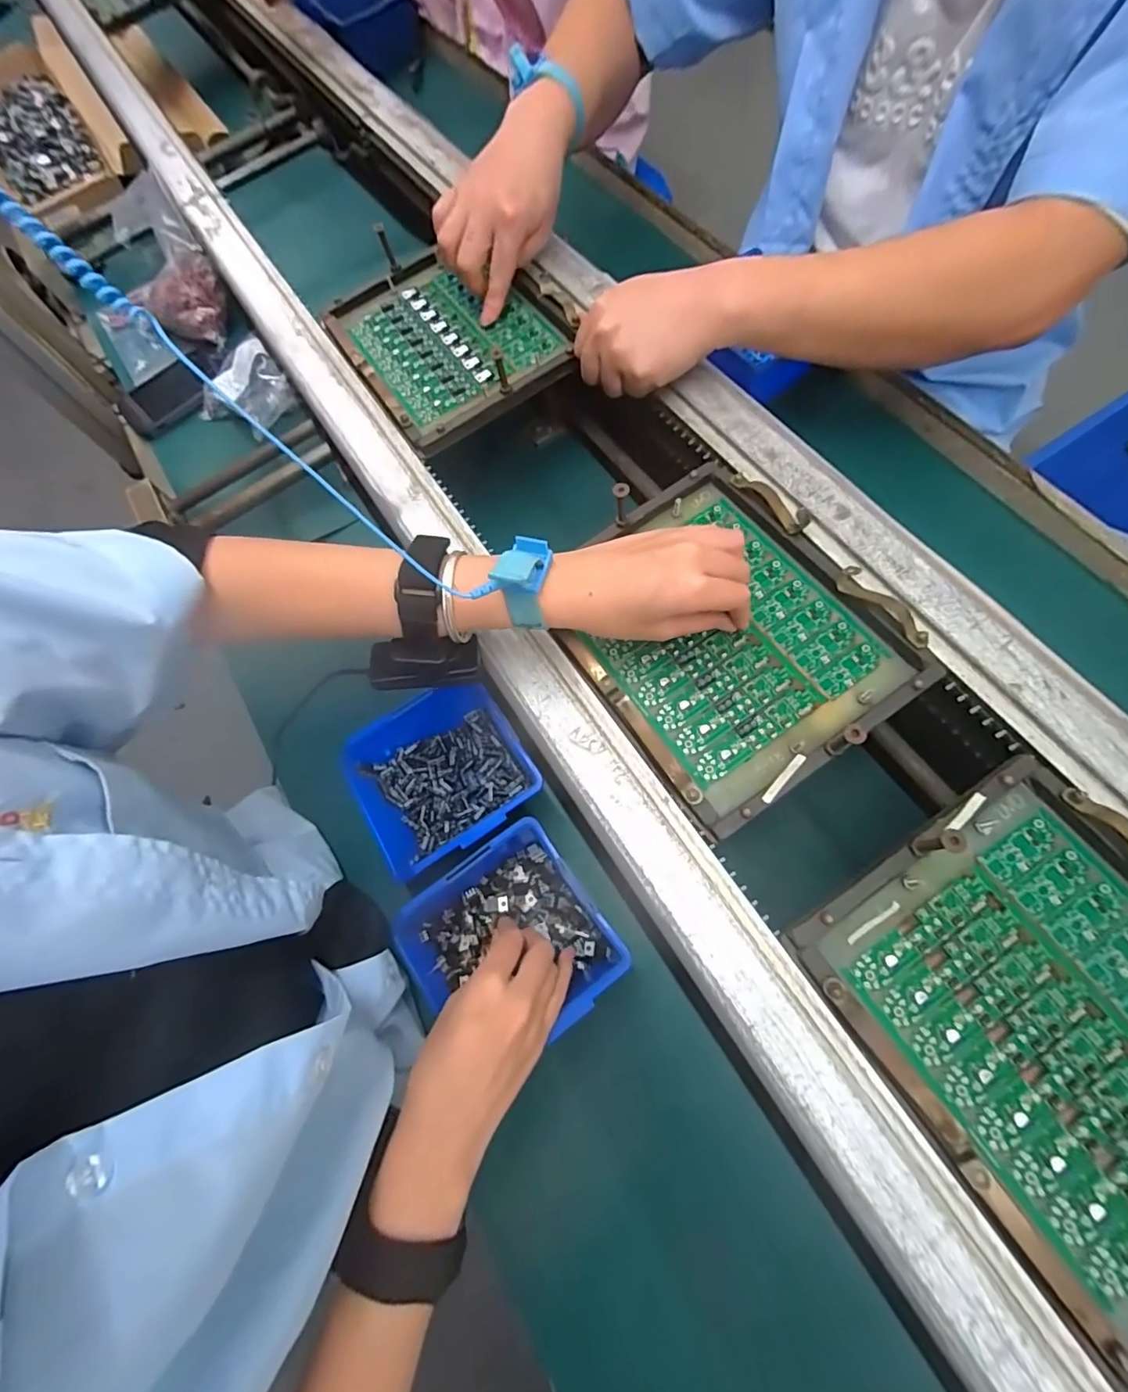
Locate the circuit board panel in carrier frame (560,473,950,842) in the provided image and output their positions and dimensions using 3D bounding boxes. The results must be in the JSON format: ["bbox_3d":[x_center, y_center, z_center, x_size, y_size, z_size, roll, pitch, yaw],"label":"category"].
[{"bbox_3d":[0.100,-0.049,0.364,0.179,0.033,0.221,-32,69,-10],"label":"circuit board panel in carrier frame"}]

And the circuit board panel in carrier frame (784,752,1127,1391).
[{"bbox_3d":[0.252,0.163,0.260,0.180,0.033,0.217,-33,68,-4],"label":"circuit board panel in carrier frame"}]

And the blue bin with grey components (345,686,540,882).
[{"bbox_3d":[-0.091,0.067,0.431,0.133,0.061,0.111,-28,67,-2],"label":"blue bin with grey components"}]

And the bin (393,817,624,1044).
[{"bbox_3d":[-0.041,0.174,0.380,0.129,0.058,0.123,-35,70,-11],"label":"bin"}]

